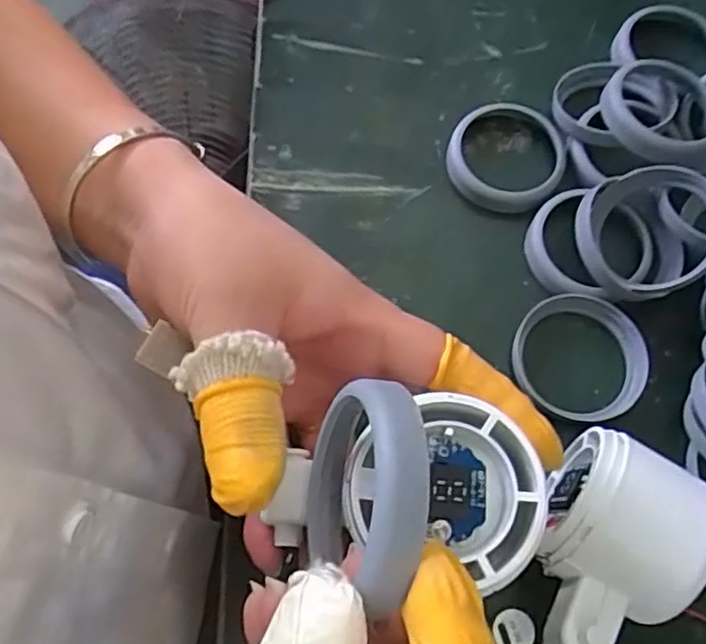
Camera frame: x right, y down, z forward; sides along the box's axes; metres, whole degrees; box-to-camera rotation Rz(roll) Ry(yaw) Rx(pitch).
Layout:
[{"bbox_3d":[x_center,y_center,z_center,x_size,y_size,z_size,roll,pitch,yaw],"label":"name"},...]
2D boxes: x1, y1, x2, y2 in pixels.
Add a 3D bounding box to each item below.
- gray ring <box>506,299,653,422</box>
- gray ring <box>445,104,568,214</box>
[{"bbox_3d":[0.104,0.016,0.314,0.062,0.010,0.057,1,70,-2],"label":"gray ring"},{"bbox_3d":[0.078,-0.085,0.346,0.056,0.011,0.060,1,70,-2],"label":"gray ring"}]

